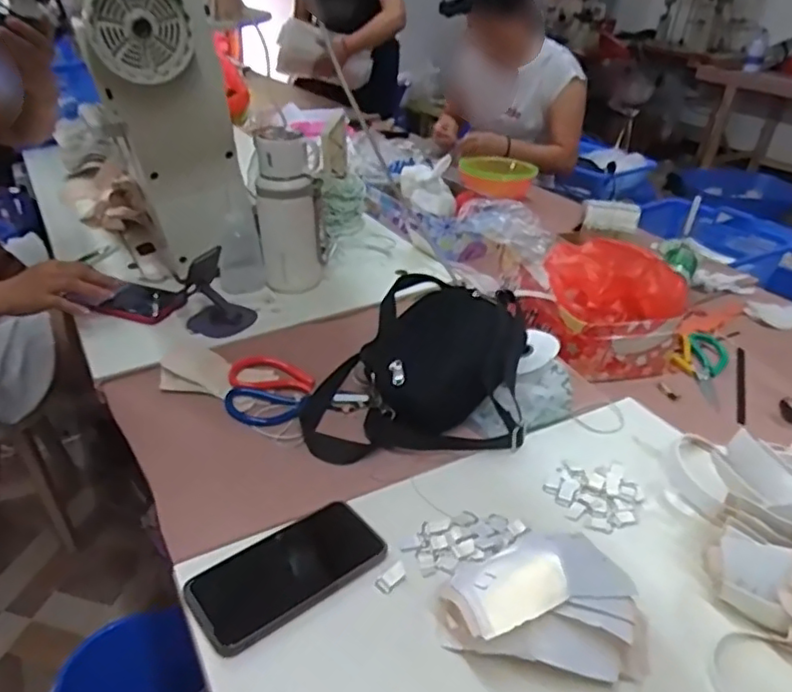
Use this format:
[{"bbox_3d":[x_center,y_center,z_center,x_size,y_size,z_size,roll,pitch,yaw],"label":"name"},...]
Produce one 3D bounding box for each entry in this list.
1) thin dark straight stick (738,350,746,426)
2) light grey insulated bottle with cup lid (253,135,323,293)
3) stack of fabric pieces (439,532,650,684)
[{"bbox_3d":[0.522,0.058,0.949,0.011,0.011,0.210,15,34,19],"label":"thin dark straight stick"},{"bbox_3d":[-0.151,-0.190,0.900,0.082,0.212,0.068,9,33,11],"label":"light grey insulated bottle with cup lid"},{"bbox_3d":[0.114,0.191,0.464,0.156,0.076,0.076,1,32,-2],"label":"stack of fabric pieces"}]

